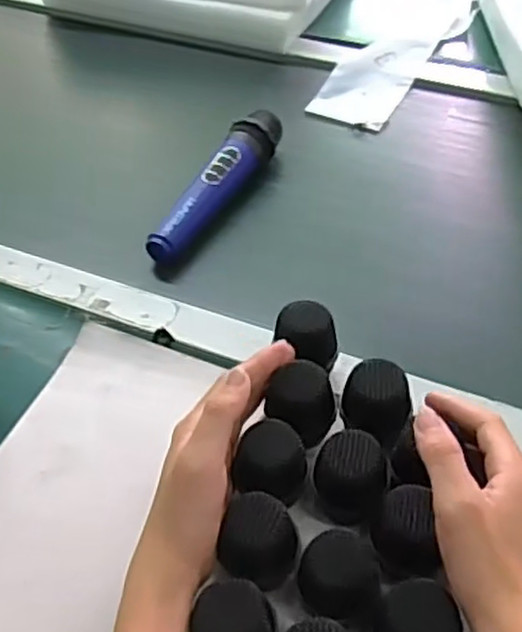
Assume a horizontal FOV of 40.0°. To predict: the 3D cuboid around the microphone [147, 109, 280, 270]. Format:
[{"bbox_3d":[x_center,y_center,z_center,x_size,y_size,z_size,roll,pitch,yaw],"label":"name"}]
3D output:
[{"bbox_3d":[-0.041,-0.119,0.675,0.038,0.054,0.193,21,53,20],"label":"microphone"}]

